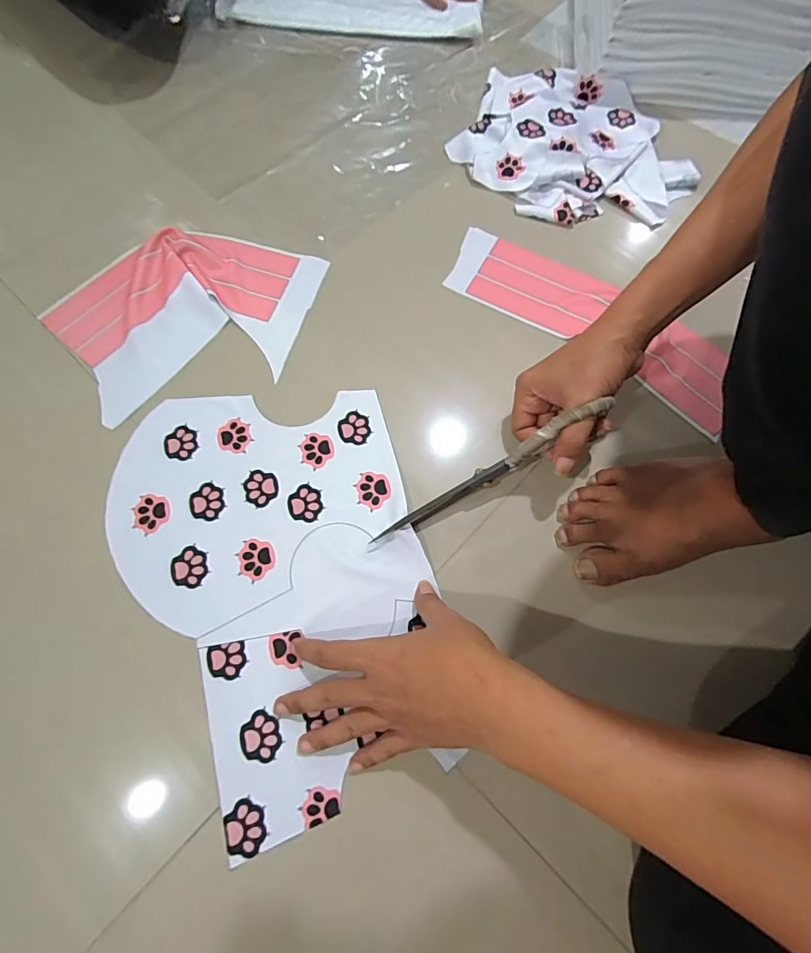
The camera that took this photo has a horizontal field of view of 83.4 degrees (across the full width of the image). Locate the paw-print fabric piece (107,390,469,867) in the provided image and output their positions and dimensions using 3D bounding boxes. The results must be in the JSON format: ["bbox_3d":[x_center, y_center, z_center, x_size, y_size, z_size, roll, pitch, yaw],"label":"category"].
[{"bbox_3d":[-0.116,0.089,0.411,0.260,0.010,0.380,-15,71,-7],"label":"paw-print fabric piece"}]

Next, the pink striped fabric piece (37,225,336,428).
[{"bbox_3d":[-0.234,-0.193,0.509,0.274,0.012,0.224,-36,75,-14],"label":"pink striped fabric piece"}]

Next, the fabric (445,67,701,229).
[{"bbox_3d":[0.229,-0.443,0.604,0.299,0.029,0.258,28,71,8],"label":"fabric"}]

